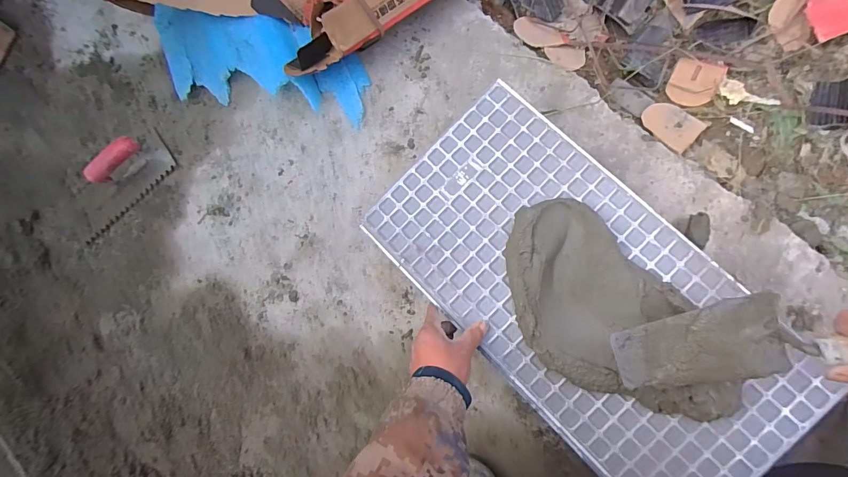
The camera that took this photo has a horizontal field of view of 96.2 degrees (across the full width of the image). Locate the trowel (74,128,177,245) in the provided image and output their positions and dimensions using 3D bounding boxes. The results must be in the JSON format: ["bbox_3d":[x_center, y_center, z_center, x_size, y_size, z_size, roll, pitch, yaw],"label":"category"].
[{"bbox_3d":[-0.637,-0.120,0.756,0.240,0.101,0.103,-38,79,8],"label":"trowel"}]

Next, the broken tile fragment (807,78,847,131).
[{"bbox_3d":[0.693,-0.229,0.646,0.056,0.023,0.090,10,83,39],"label":"broken tile fragment"}]

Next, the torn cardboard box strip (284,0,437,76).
[{"bbox_3d":[-0.081,-0.398,0.660,0.386,0.075,0.065,-29,81,10],"label":"torn cardboard box strip"}]

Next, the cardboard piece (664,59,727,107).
[{"bbox_3d":[0.499,-0.285,0.703,0.080,0.020,0.086,22,92,13],"label":"cardboard piece"}]

